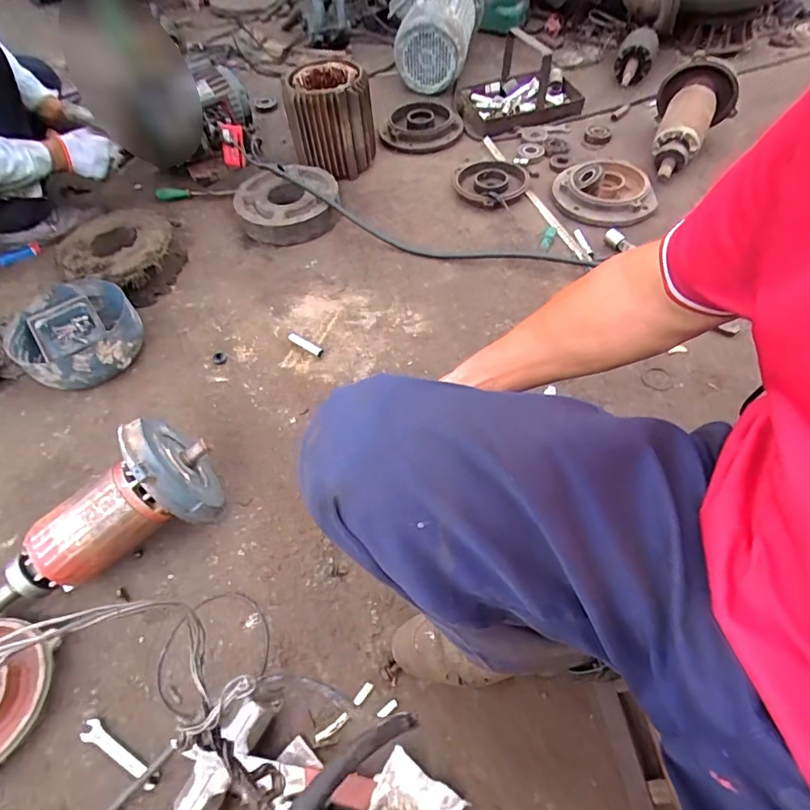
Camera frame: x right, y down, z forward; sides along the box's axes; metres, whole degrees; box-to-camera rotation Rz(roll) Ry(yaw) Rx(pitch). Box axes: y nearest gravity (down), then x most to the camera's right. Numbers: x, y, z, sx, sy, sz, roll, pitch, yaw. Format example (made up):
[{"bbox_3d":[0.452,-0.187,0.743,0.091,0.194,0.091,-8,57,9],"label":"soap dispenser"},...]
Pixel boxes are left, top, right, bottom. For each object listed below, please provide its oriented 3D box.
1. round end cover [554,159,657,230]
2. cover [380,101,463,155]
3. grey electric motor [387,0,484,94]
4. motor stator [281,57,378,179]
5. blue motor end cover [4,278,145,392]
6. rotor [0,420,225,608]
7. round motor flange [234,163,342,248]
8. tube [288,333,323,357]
[{"bbox_3d":[0.456,-0.495,1.123,0.208,0.058,0.228,-27,55,-16],"label":"round end cover"},{"bbox_3d":[0.047,-0.754,1.332,0.215,0.072,0.222,3,53,7],"label":"cover"},{"bbox_3d":[0.086,-1.103,1.392,0.230,0.197,0.362,10,69,9],"label":"grey electric motor"},{"bbox_3d":[-0.163,-0.666,1.165,0.183,0.197,0.170,31,60,25],"label":"motor stator"},{"bbox_3d":[-0.643,-0.132,0.972,0.227,0.092,0.228,-35,58,-21],"label":"blue motor end cover"},{"bbox_3d":[-0.434,0.177,0.690,0.362,0.166,0.142,-36,57,-4],"label":"rotor"},{"bbox_3d":[-0.282,-0.487,1.192,0.245,0.099,0.219,-14,53,-6],"label":"round motor flange"},{"bbox_3d":[-0.198,-0.122,0.975,0.090,0.015,0.016,32,61,25],"label":"tube"}]

